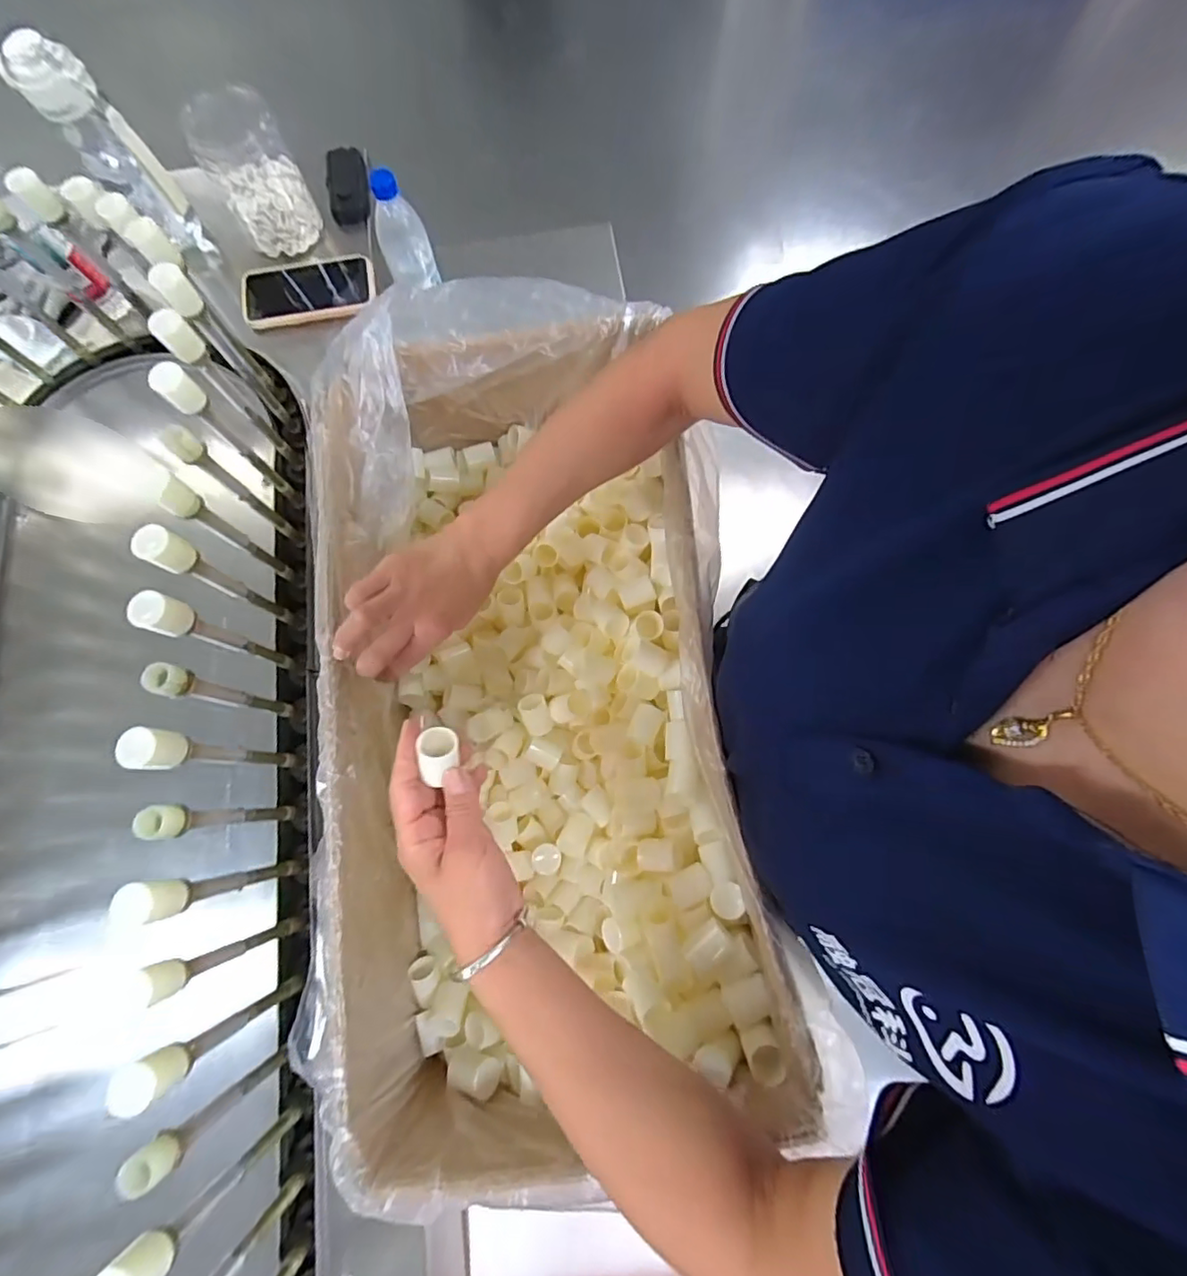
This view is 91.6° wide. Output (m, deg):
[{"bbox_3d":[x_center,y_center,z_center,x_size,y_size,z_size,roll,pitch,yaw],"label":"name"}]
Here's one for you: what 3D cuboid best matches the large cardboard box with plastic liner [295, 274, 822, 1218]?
[{"bbox_3d":[-0.052,0.034,0.519,0.314,0.184,0.670,-6,75,-1],"label":"large cardboard box with plastic liner"}]

